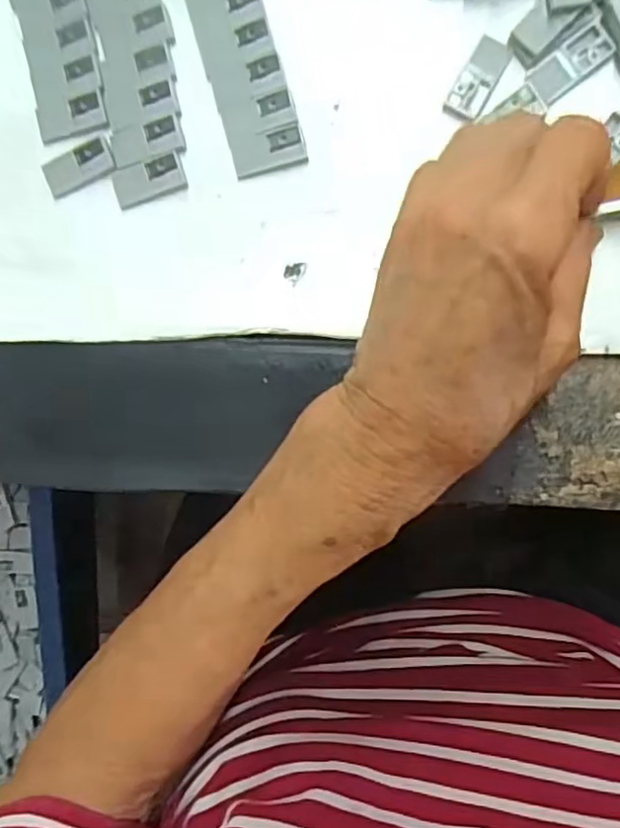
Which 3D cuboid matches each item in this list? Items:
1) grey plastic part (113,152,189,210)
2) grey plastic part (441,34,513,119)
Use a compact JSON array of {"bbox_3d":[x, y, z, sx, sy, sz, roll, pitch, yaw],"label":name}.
[{"bbox_3d":[-0.061,-0.089,0.242,0.027,0.004,0.014,-14,93,7],"label":"grey plastic part"},{"bbox_3d":[0.061,-0.120,0.229,0.014,0.004,0.028,33,97,3],"label":"grey plastic part"}]

